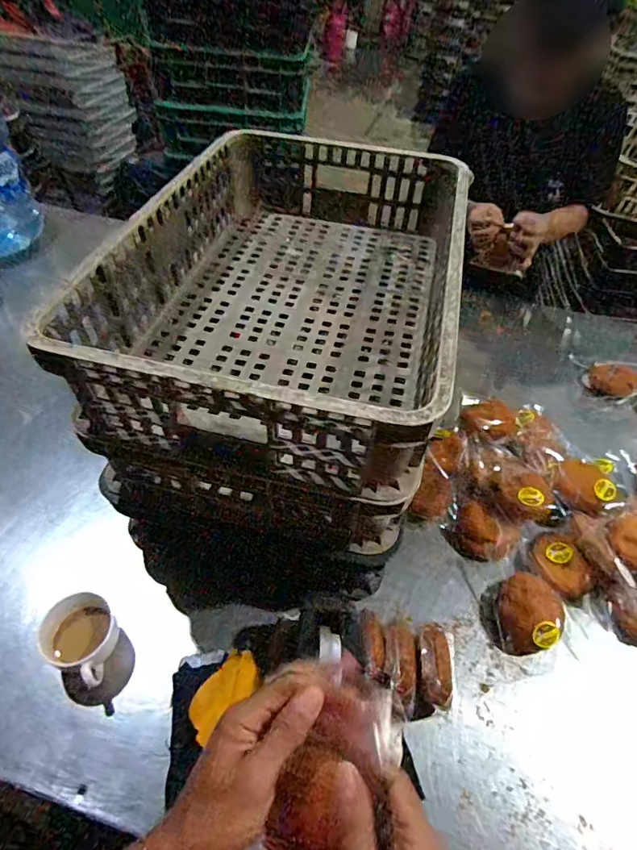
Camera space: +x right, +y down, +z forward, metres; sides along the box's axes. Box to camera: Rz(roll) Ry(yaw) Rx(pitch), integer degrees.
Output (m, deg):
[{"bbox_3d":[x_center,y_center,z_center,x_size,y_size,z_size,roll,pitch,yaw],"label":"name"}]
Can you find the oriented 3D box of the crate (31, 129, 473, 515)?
[{"bbox_3d":[-0.024,-0.218,0.661,0.402,0.154,0.612,12,52,6],"label":"crate"}]

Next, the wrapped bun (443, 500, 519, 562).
[{"bbox_3d":[0.257,0.177,0.749,0.100,0.043,0.092,2,49,-3],"label":"wrapped bun"}]

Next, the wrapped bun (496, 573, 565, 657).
[{"bbox_3d":[0.303,0.267,0.665,0.094,0.053,0.105,9,49,3],"label":"wrapped bun"}]

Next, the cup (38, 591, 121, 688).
[{"bbox_3d":[-0.302,0.276,0.611,0.096,0.069,0.089,2,49,-3],"label":"cup"}]

